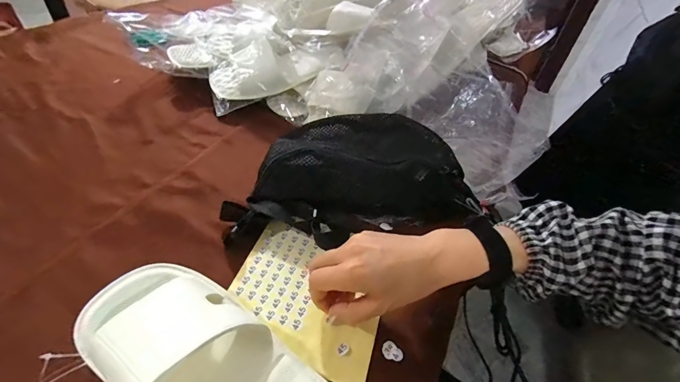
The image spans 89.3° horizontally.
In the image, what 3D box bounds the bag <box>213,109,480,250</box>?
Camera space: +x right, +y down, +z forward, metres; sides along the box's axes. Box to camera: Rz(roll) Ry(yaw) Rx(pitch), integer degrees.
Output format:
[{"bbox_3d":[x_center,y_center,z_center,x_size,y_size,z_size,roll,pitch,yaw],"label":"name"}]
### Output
[{"bbox_3d":[0.013,-0.027,0.463,0.326,0.072,0.174,-7,47,-12],"label":"bag"}]

